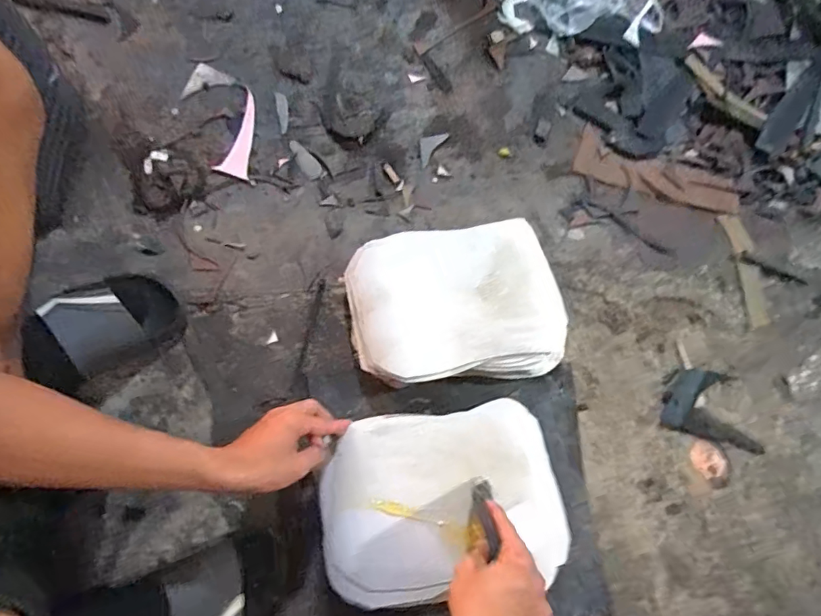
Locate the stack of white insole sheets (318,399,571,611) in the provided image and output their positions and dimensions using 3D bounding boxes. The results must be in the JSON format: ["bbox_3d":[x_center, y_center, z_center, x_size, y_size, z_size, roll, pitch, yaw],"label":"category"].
[{"bbox_3d":[0.038,0.216,0.550,0.267,0.044,0.192,-7,75,-3],"label":"stack of white insole sheets"}]

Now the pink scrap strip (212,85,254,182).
[{"bbox_3d":[-0.263,-0.278,0.763,0.047,0.005,0.152,12,75,-1],"label":"pink scrap strip"}]

